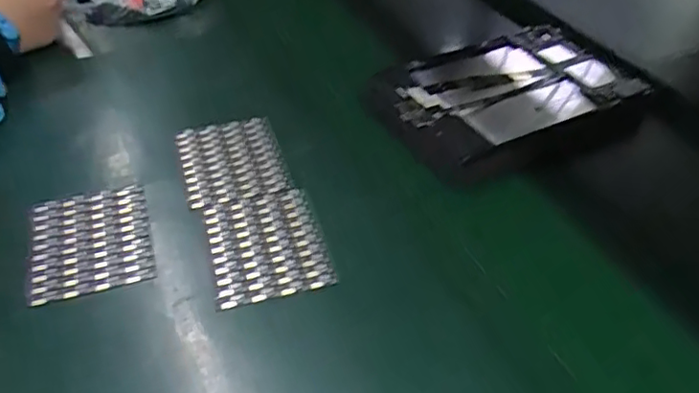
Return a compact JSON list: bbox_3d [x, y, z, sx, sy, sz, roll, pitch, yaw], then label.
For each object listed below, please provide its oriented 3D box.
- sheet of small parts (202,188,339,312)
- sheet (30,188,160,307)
[{"bbox_3d":[-0.062,0.034,0.455,0.082,0.004,0.105,-8,44,-14],"label":"sheet of small parts"},{"bbox_3d":[-0.193,0.032,0.454,0.085,0.011,0.099,-12,45,-17],"label":"sheet"}]

